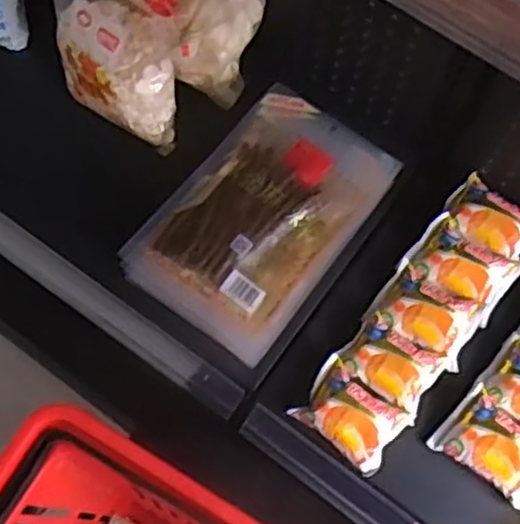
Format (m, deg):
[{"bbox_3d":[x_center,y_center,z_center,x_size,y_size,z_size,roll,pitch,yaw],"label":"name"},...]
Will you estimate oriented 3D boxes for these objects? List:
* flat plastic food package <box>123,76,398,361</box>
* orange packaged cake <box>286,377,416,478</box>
[{"bbox_3d":[-0.012,-0.031,0.764,0.179,0.059,0.221,34,74,10],"label":"flat plastic food package"},{"bbox_3d":[0.093,0.154,0.733,0.094,0.035,0.072,38,75,11],"label":"orange packaged cake"}]

